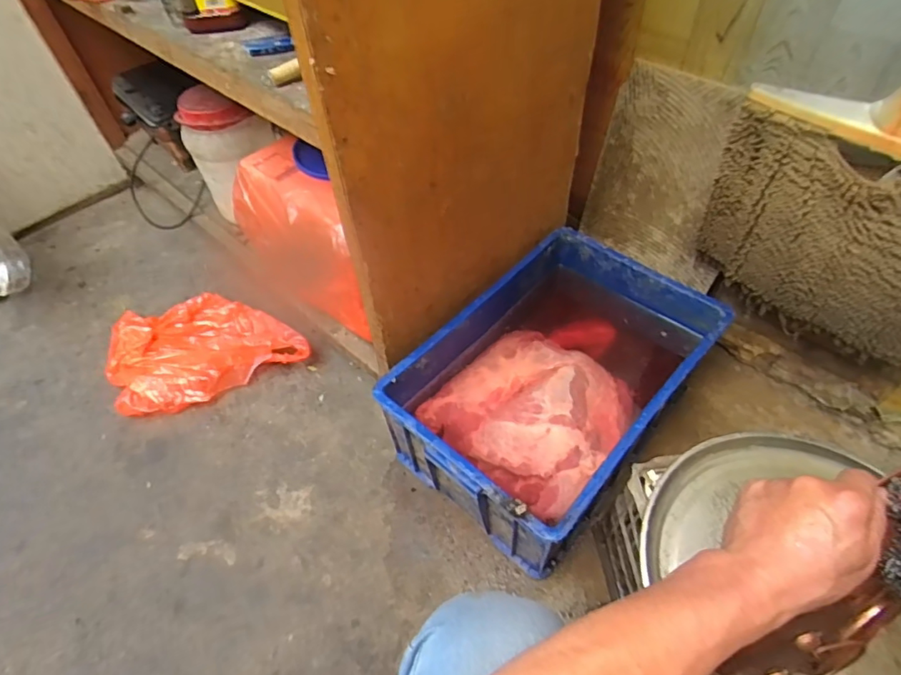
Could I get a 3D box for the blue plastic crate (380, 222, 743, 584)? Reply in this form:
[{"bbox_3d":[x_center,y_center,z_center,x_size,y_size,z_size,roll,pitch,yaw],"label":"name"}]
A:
[{"bbox_3d":[0.186,0.084,0.929,0.355,0.235,0.546,34,62,28],"label":"blue plastic crate"}]

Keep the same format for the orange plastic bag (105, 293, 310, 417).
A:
[{"bbox_3d":[-0.529,0.017,1.125,0.400,0.059,0.271,-16,53,-10],"label":"orange plastic bag"}]

